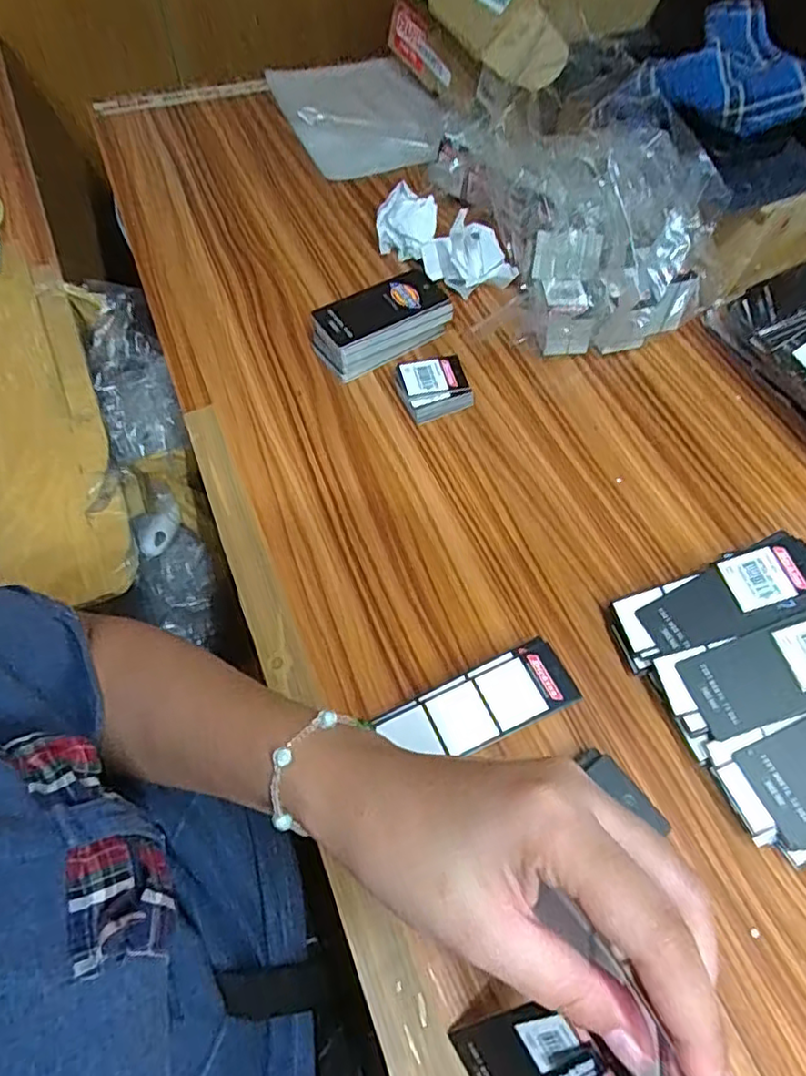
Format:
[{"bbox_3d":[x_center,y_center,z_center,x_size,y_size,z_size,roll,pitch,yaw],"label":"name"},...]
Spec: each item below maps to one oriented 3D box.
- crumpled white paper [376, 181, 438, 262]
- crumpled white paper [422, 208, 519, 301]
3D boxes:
[{"bbox_3d":[0.003,-0.293,0.577,0.057,0.055,0.043,15,61,8],"label":"crumpled white paper"},{"bbox_3d":[0.061,-0.257,0.550,0.079,0.048,0.053,-11,61,-7],"label":"crumpled white paper"}]

